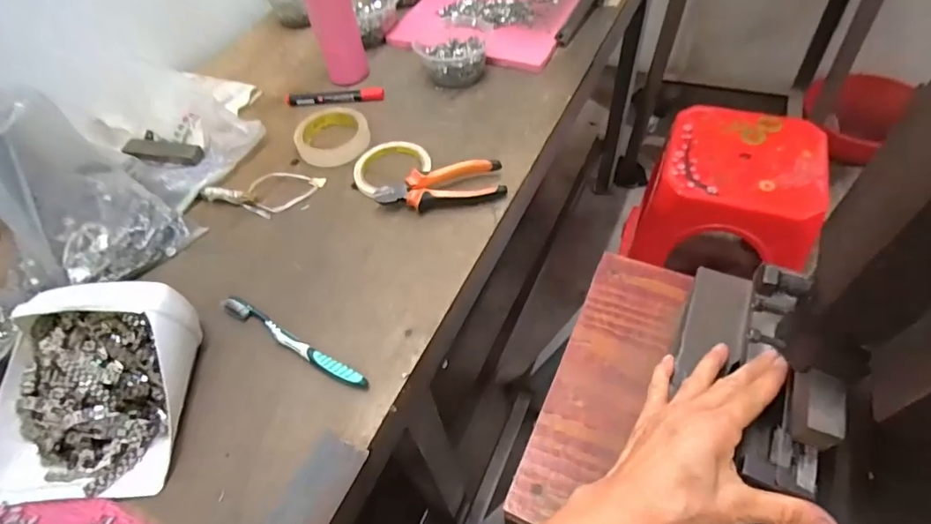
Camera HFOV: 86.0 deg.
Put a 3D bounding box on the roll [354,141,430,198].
[{"bbox_3d":[-0.094,-0.122,0.631,0.096,0.013,0.102,-3,54,4],"label":"roll"}]

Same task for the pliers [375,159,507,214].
[{"bbox_3d":[-0.028,-0.089,0.591,0.149,0.032,0.042,-14,54,-5],"label":"pliers"}]

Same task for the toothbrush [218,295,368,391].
[{"bbox_3d":[-0.170,0.077,0.489,0.179,0.010,0.017,25,60,22],"label":"toothbrush"}]

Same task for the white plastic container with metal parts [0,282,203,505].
[{"bbox_3d":[-0.334,0.109,0.435,0.156,0.089,0.167,-4,54,2],"label":"white plastic container with metal parts"}]

